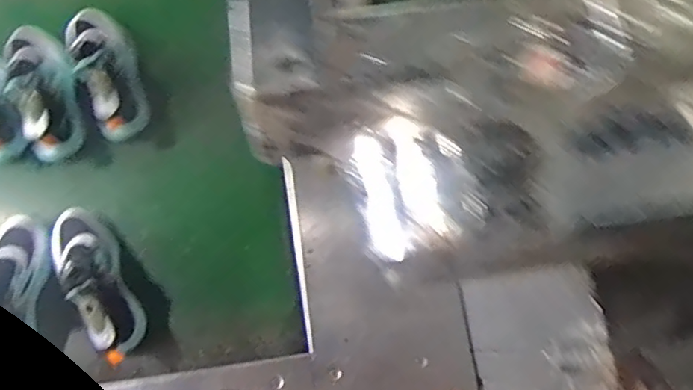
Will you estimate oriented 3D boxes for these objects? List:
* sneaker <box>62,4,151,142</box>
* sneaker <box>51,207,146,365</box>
[{"bbox_3d":[-0.398,-0.210,0.929,0.087,0.116,0.232,-23,66,-7],"label":"sneaker"},{"bbox_3d":[-0.366,0.118,0.832,0.081,0.109,0.237,-37,81,-9],"label":"sneaker"}]

